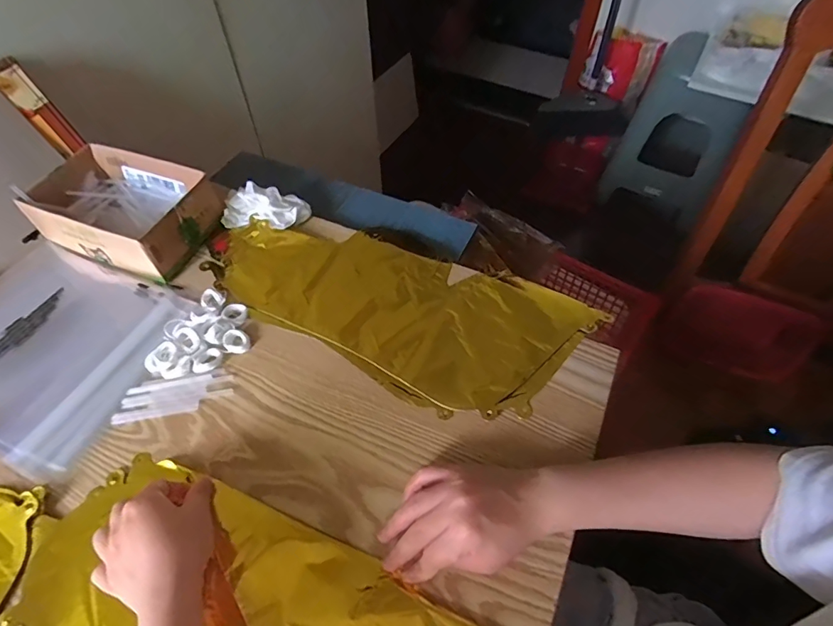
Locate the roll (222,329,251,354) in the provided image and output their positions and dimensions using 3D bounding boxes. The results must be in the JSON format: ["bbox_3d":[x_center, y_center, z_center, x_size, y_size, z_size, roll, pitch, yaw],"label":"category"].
[{"bbox_3d":[-0.188,0.029,0.478,0.028,0.007,0.025,36,62,24],"label":"roll"}]

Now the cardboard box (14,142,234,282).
[{"bbox_3d":[-0.356,-0.130,0.555,0.196,0.062,0.133,17,56,13],"label":"cardboard box"}]

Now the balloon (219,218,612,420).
[{"bbox_3d":[-0.032,-0.013,0.507,0.417,0.010,0.184,19,57,13],"label":"balloon"}]

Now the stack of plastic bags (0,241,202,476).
[{"bbox_3d":[-0.396,0.028,0.491,0.255,0.014,0.211,20,57,13],"label":"stack of plastic bags"}]

